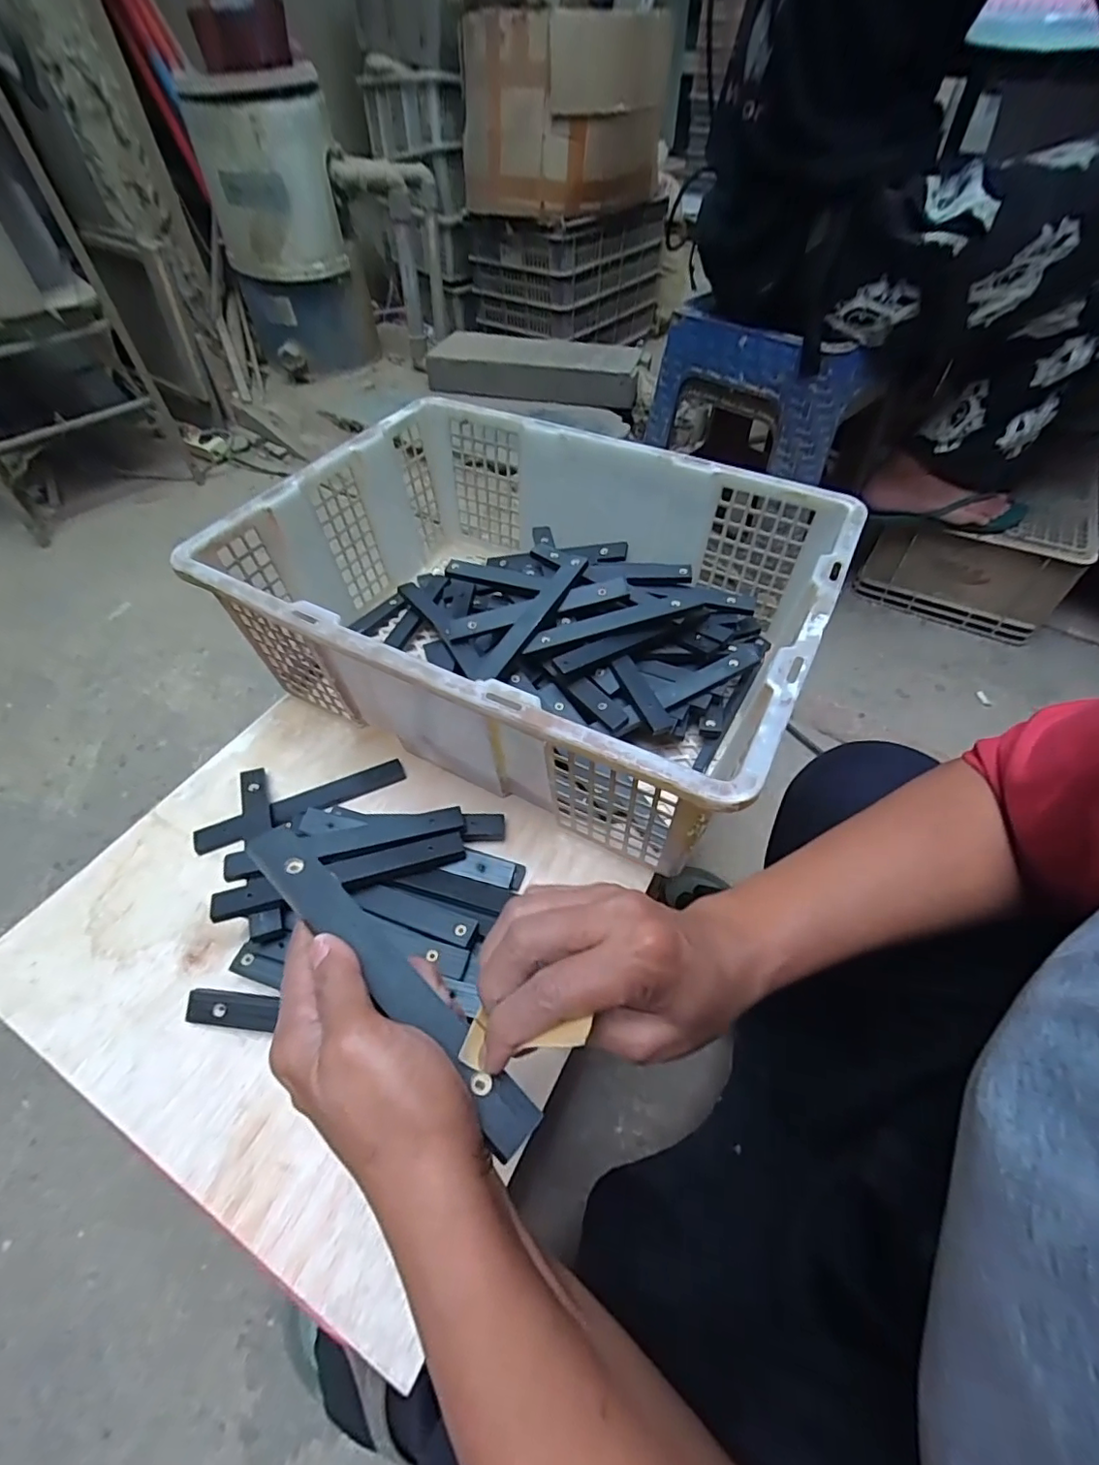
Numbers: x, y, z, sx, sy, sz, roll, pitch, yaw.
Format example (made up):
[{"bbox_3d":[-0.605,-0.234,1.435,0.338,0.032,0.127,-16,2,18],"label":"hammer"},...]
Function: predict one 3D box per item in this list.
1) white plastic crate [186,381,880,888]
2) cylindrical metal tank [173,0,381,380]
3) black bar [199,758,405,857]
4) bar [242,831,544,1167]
[{"bbox_3d":[-0.013,-0.119,0.520,0.461,0.164,0.350,23,55,17],"label":"white plastic crate"},{"bbox_3d":[-0.630,-1.218,1.338,0.304,0.635,0.247,-18,54,-15],"label":"cylindrical metal tank"},{"bbox_3d":[-0.212,0.061,0.480,0.174,0.007,0.025,-21,55,-17],"label":"black bar"},{"bbox_3d":[-0.073,0.098,0.237,0.174,0.005,0.023,37,41,24],"label":"bar"}]

